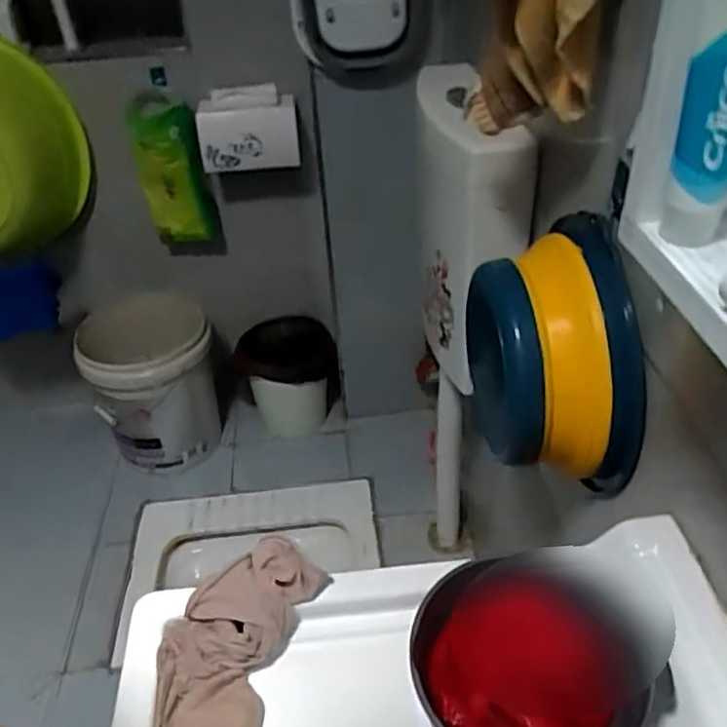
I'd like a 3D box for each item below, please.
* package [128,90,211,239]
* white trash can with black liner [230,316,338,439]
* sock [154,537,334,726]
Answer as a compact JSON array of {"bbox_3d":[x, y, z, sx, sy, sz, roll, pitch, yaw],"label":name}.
[{"bbox_3d":[-0.417,-0.408,1.485,0.157,0.329,0.057,11,52,3],"label":"package"},{"bbox_3d":[-0.202,0.020,1.858,0.262,0.252,0.251,-5,38,-2],"label":"white trash can with black liner"},{"bbox_3d":[-0.105,0.222,0.536,0.095,0.040,0.172,16,59,23],"label":"sock"}]

